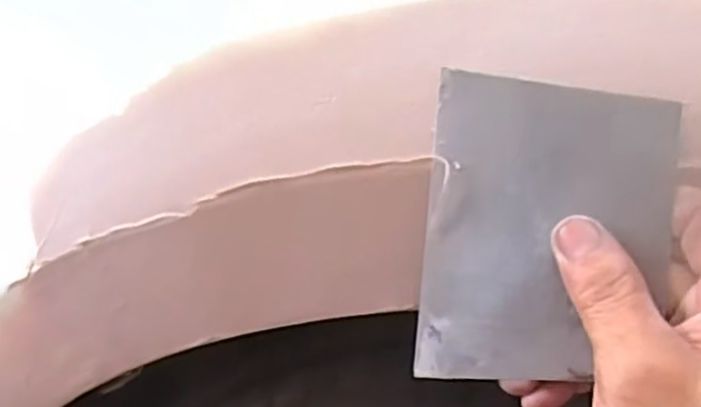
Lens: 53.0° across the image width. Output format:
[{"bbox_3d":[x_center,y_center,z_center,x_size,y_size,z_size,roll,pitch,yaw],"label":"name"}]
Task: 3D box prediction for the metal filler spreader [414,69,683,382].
[{"bbox_3d":[0.073,0.011,0.268,0.088,0.116,0.004,5,2,20],"label":"metal filler spreader"}]

